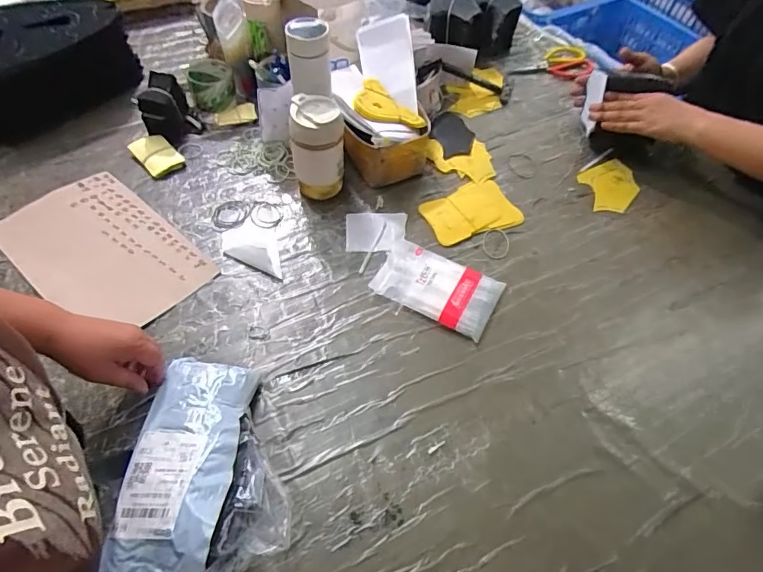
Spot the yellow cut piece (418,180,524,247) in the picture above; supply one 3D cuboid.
[{"bbox_3d":[0.152,-0.133,0.808,0.158,0.007,0.114,-18,57,-15],"label":"yellow cut piece"}]

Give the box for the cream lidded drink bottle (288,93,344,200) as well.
[{"bbox_3d":[-0.104,-0.219,0.766,0.083,0.162,0.072,-2,54,-5],"label":"cream lidded drink bottle"}]

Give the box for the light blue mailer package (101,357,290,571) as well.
[{"bbox_3d":[-0.189,0.213,0.502,0.177,0.071,0.285,0,54,-4],"label":"light blue mailer package"}]

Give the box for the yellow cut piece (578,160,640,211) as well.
[{"bbox_3d":[0.421,-0.183,0.856,0.102,0.006,0.121,-4,57,-5],"label":"yellow cut piece"}]

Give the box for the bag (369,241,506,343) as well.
[{"bbox_3d":[0.084,-0.001,0.702,0.178,0.022,0.110,25,57,14],"label":"bag"}]

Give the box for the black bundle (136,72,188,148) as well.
[{"bbox_3d":[-0.395,-0.324,0.849,0.060,0.095,0.088,2,54,-2],"label":"black bundle"}]

